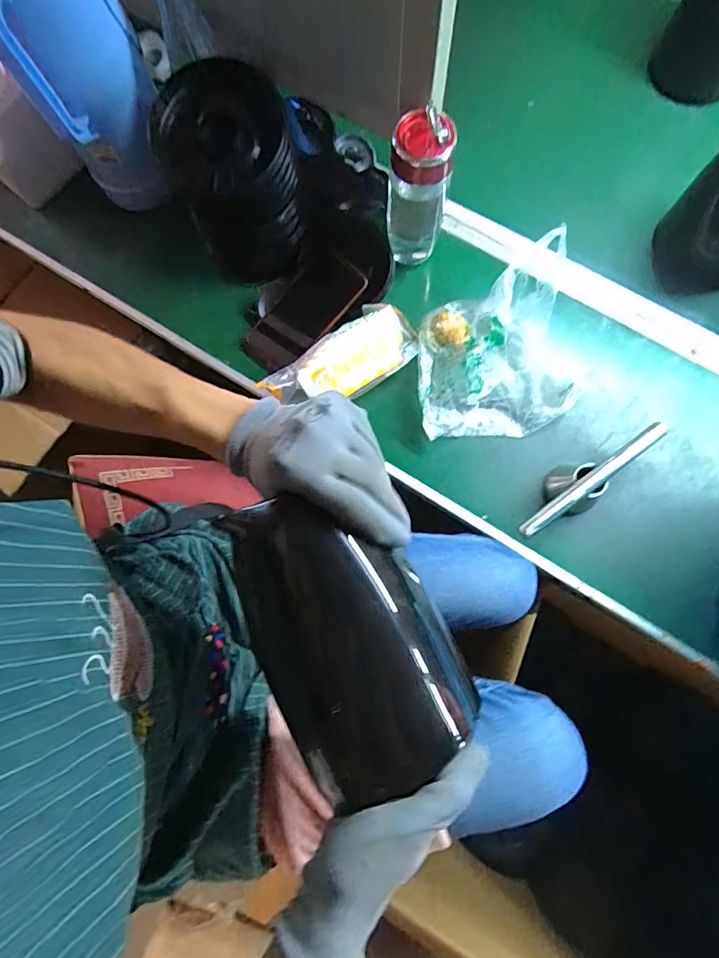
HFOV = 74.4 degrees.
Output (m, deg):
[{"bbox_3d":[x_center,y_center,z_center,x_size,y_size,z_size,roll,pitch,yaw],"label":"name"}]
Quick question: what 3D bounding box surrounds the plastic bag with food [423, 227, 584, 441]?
[{"bbox_3d":[0.167,-0.149,0.568,0.207,0.099,0.180,-15,78,-2],"label":"plastic bag with food"}]

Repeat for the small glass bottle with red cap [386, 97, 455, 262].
[{"bbox_3d":[0.070,-0.336,0.564,0.069,0.175,0.052,14,78,4],"label":"small glass bottle with red cap"}]

